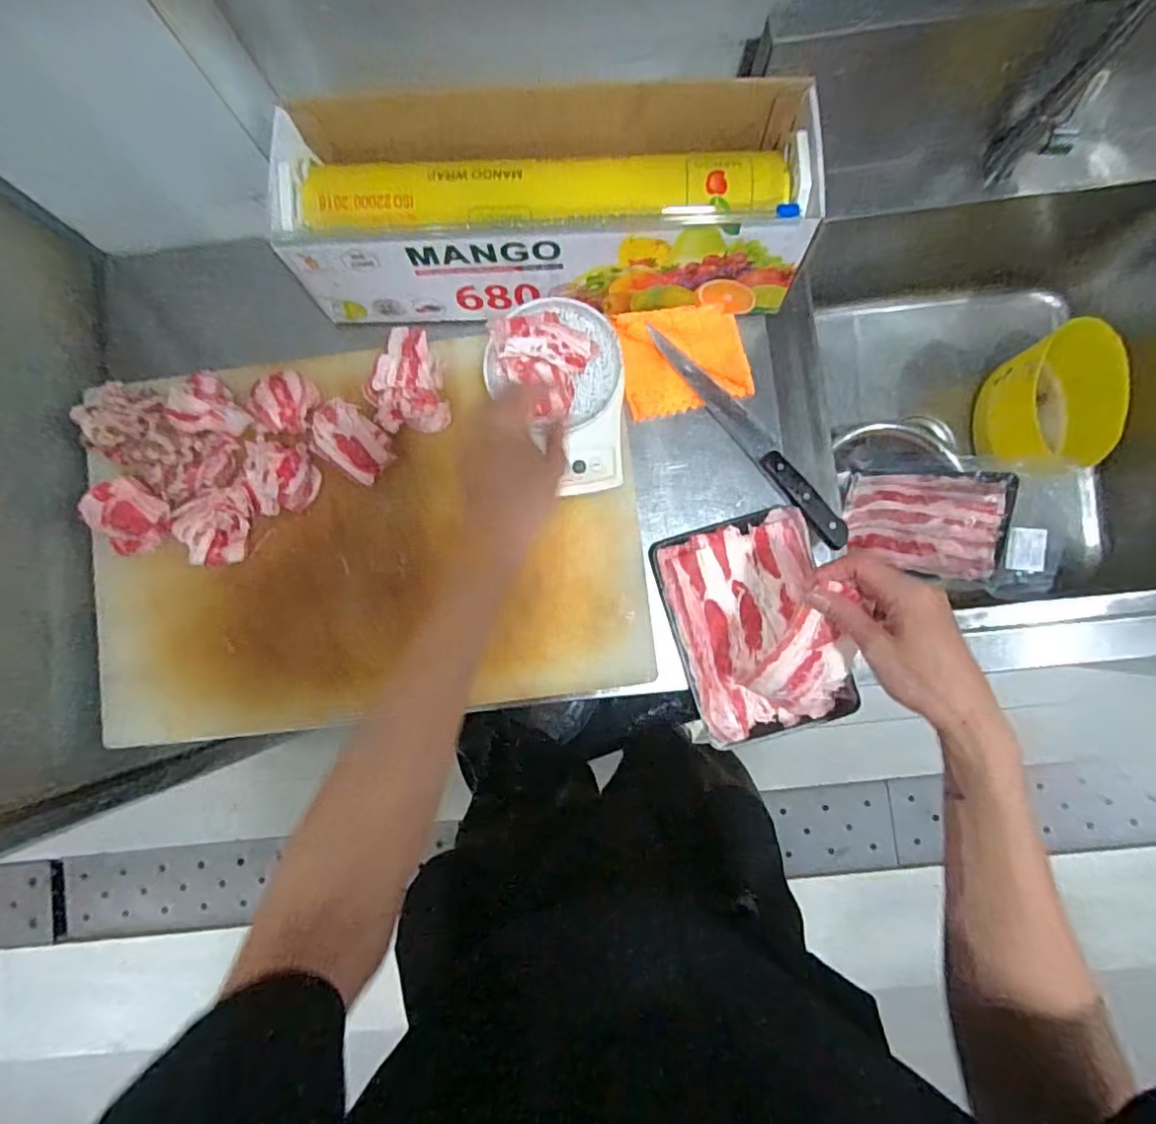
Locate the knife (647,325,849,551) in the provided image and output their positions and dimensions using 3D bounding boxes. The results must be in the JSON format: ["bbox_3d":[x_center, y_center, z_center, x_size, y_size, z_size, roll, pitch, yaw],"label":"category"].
[{"bbox_3d":[0.187,-0.139,0.637,0.034,0.019,0.299,-38,84,-1],"label":"knife"}]

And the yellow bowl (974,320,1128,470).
[{"bbox_3d":[0.680,-0.226,0.861,0.129,0.161,0.192,4,85,3],"label":"yellow bowl"}]

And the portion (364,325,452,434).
[{"bbox_3d":[-0.182,-0.201,0.620,0.075,0.037,0.124,-7,84,2],"label":"portion"}]

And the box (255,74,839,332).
[{"bbox_3d":[-0.031,-0.359,0.601,0.499,0.130,0.169,0,84,3],"label":"box"}]

